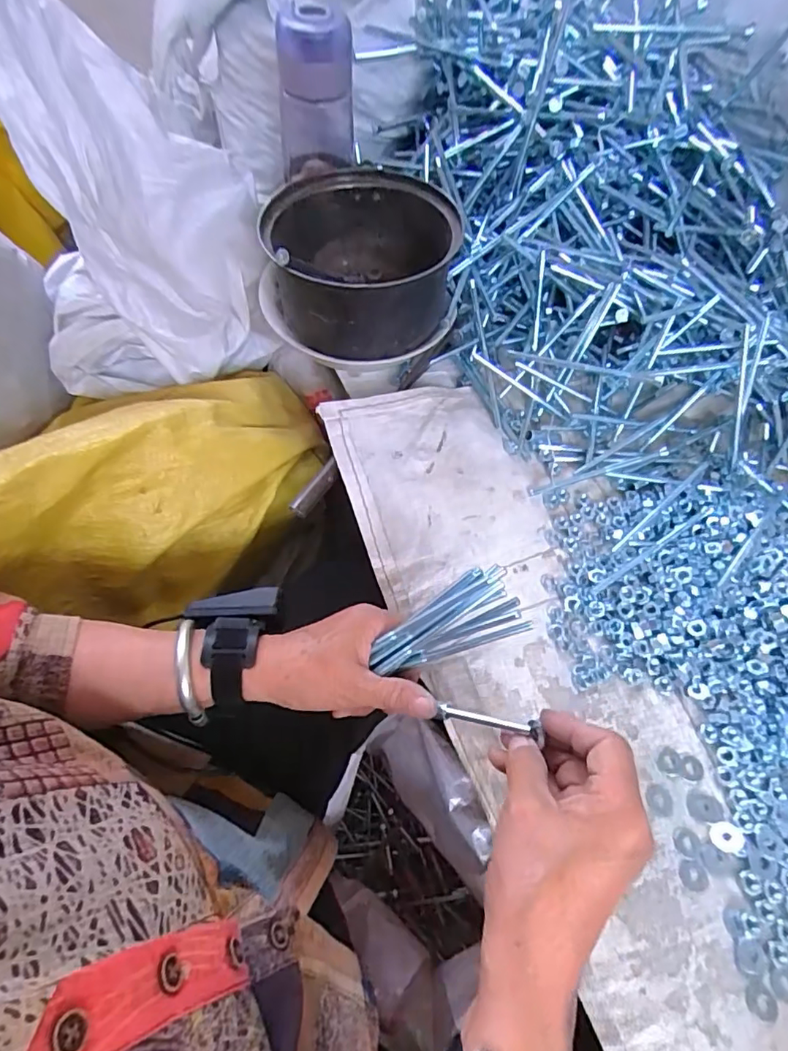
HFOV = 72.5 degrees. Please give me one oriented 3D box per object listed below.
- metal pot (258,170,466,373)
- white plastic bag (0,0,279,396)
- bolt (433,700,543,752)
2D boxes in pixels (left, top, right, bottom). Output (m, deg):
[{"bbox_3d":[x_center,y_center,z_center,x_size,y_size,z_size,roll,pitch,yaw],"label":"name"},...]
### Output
[{"bbox_3d":[-0.033,-0.231,0.496,0.177,0.100,0.160,-6,63,-6],"label":"metal pot"},{"bbox_3d":[-0.234,-0.266,0.495,0.211,0.280,0.171,-10,63,-8],"label":"white plastic bag"},{"bbox_3d":[0.060,0.127,0.347,0.071,0.009,0.012,2,58,32],"label":"bolt"}]

